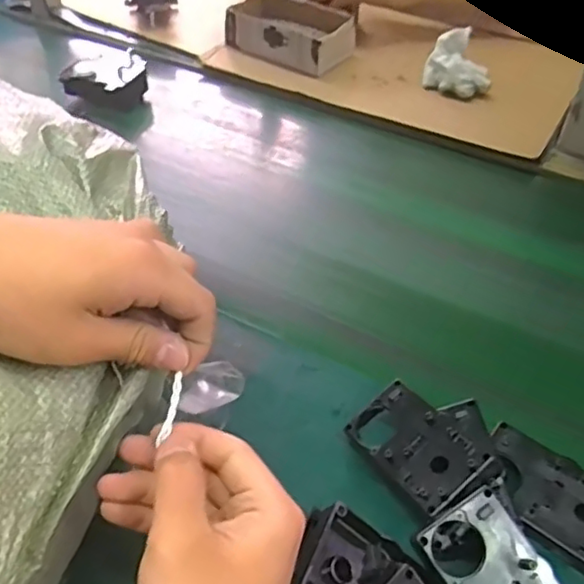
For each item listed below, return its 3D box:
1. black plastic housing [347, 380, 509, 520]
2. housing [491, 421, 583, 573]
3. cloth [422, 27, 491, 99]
[{"bbox_3d":[0.087,0.109,0.439,0.059,0.015,0.101,-40,41,-13],"label":"black plastic housing"},{"bbox_3d":[0.176,0.141,0.435,0.095,0.026,0.061,29,58,25],"label":"housing"},{"bbox_3d":[0.230,-0.314,0.867,0.090,0.054,0.082,10,45,9],"label":"cloth"}]

